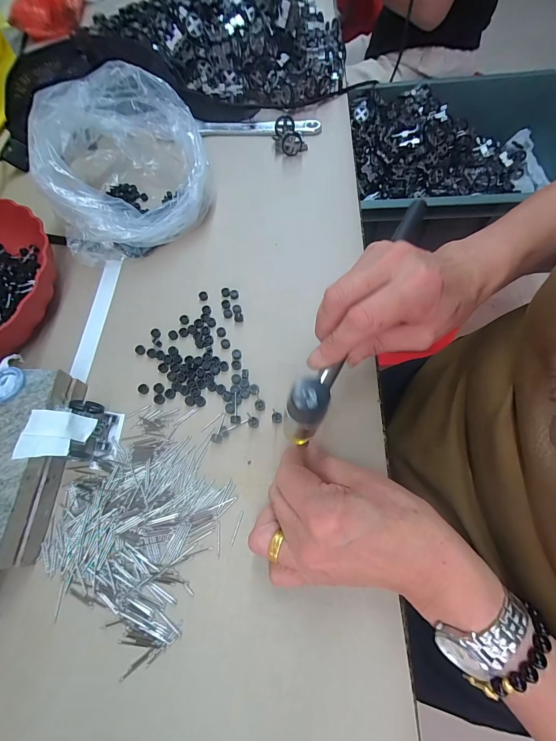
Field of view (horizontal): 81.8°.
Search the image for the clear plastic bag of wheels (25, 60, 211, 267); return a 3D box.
[{"bbox_3d":[-0.173,-0.237,0.368,0.172,0.103,0.196,-16,65,-5],"label":"clear plastic bag of wheels"}]

